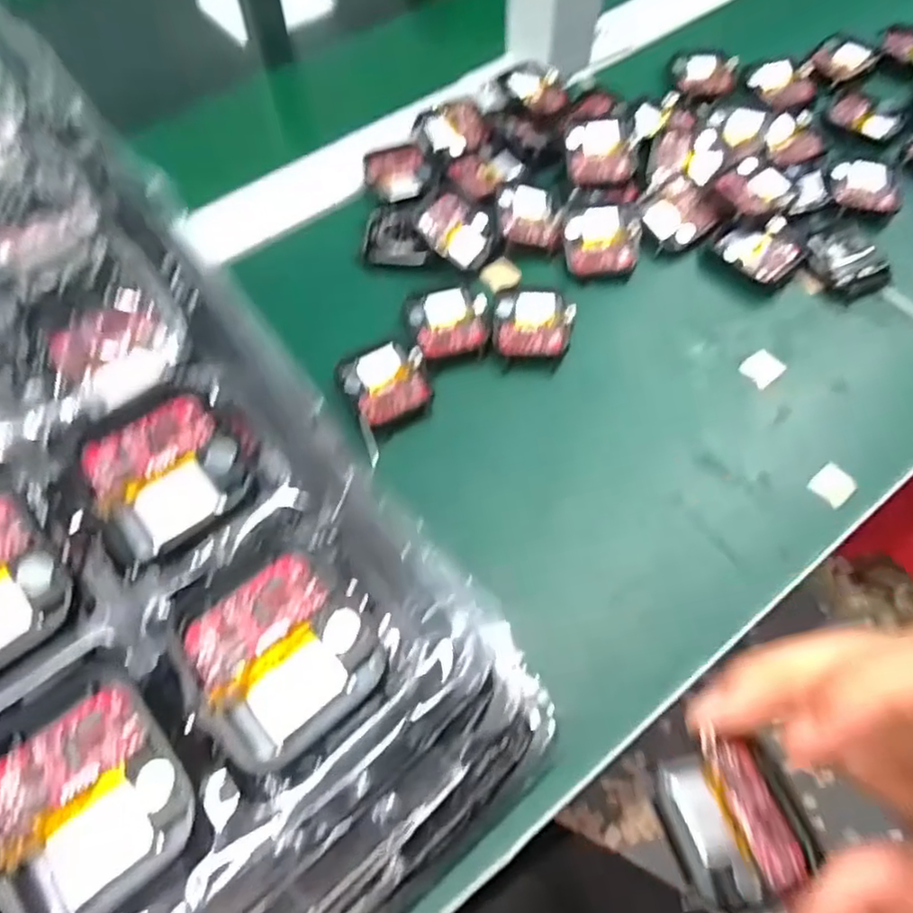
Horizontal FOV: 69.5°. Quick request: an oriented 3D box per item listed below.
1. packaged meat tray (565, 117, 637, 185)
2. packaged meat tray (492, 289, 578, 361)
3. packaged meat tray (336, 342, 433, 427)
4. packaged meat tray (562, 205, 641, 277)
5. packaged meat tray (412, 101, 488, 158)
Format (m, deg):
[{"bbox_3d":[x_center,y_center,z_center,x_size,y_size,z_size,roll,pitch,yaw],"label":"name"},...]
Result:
[{"bbox_3d":[0.079,-0.168,0.363,0.037,0.008,0.036,-10,83,4],"label":"packaged meat tray"},{"bbox_3d":[0.038,-0.065,0.323,0.037,0.014,0.040,6,62,3],"label":"packaged meat tray"},{"bbox_3d":[-0.033,-0.035,0.307,0.037,0.011,0.040,-27,65,-14],"label":"packaged meat tray"},{"bbox_3d":[0.076,-0.114,0.345,0.038,0.013,0.037,0,62,0],"label":"packaged meat tray"},{"bbox_3d":[0.000,-0.193,0.385,0.040,0.008,0.035,-41,69,-20],"label":"packaged meat tray"}]

